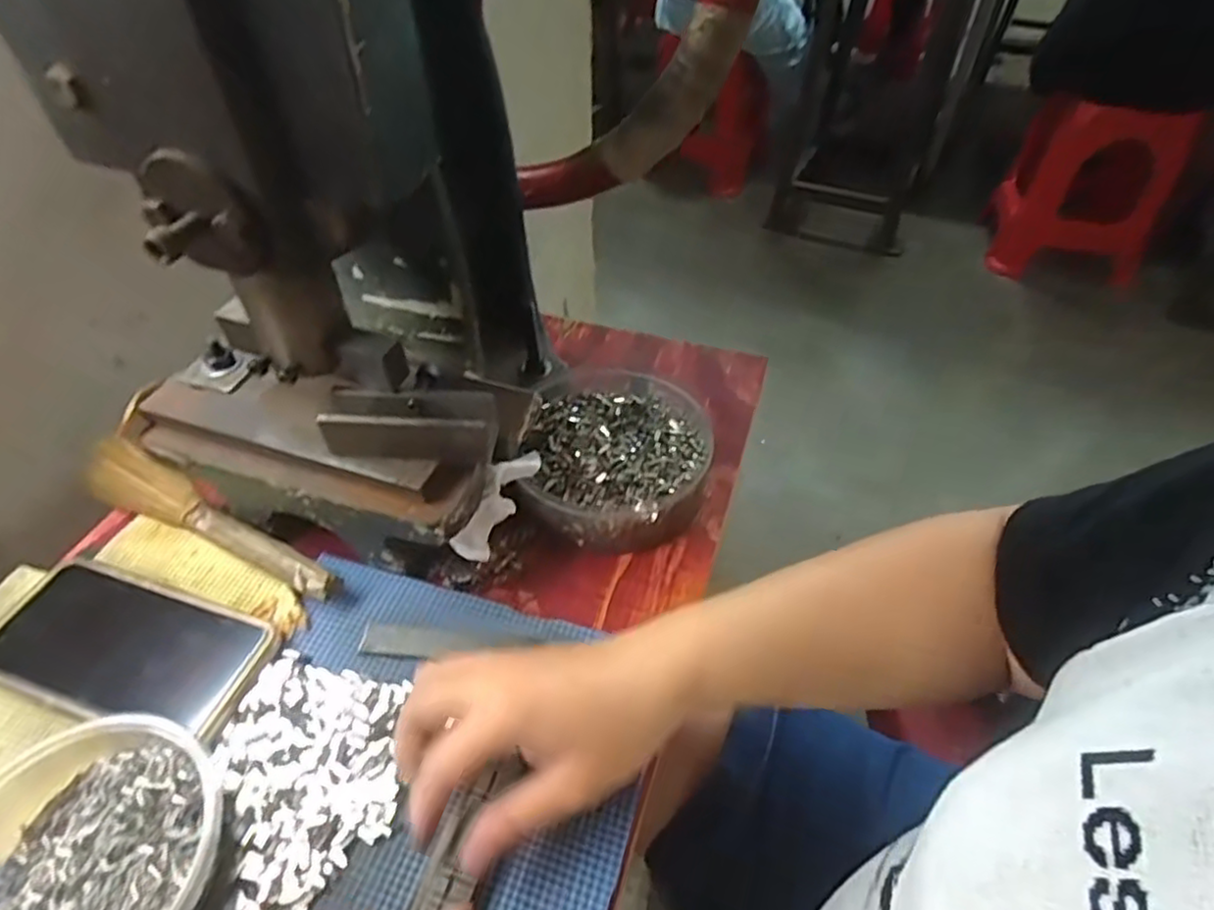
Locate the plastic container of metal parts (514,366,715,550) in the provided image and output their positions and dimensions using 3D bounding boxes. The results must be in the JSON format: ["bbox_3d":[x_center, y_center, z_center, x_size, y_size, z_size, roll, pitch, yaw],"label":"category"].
[{"bbox_3d":[0.008,-0.005,0.467,0.125,0.044,0.148,6,47,5],"label":"plastic container of metal parts"}]

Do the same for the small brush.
[{"bbox_3d":[-0.255,0.037,0.432,0.224,0.021,0.032,20,50,18],"label":"small brush"}]

